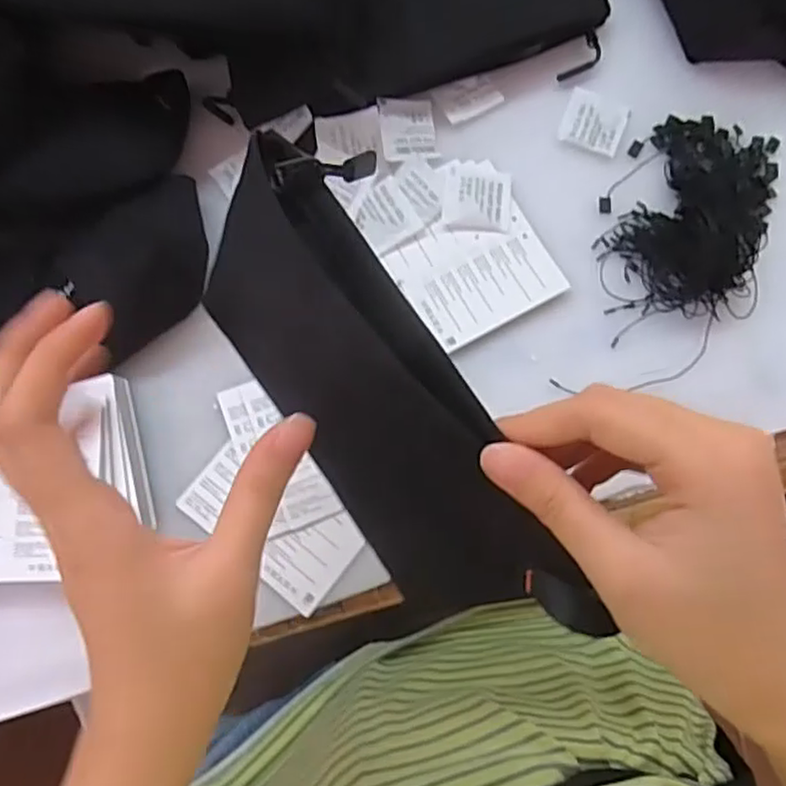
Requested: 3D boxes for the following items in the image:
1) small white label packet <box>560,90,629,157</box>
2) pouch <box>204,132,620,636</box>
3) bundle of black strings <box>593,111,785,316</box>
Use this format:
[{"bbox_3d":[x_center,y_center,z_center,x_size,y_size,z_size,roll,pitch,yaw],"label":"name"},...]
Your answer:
[{"bbox_3d":[0.129,-0.172,0.423,0.039,0.004,0.039,20,80,3],"label":"small white label packet"},{"bbox_3d":[-0.010,0.010,0.246,0.190,0.087,0.020,58,41,-5],"label":"pouch"},{"bbox_3d":[0.186,-0.113,0.400,0.086,0.026,0.130,21,81,3],"label":"bundle of black strings"}]

